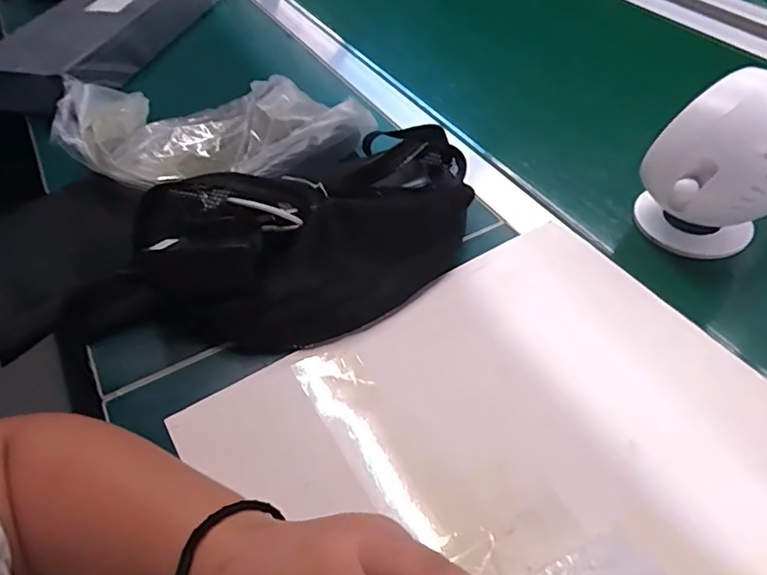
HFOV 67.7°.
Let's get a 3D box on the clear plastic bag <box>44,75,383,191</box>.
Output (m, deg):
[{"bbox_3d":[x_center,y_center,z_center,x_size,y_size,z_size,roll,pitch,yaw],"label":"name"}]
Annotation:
[{"bbox_3d":[-0.157,-0.153,0.542,0.277,0.053,0.149,-16,48,-10],"label":"clear plastic bag"}]

